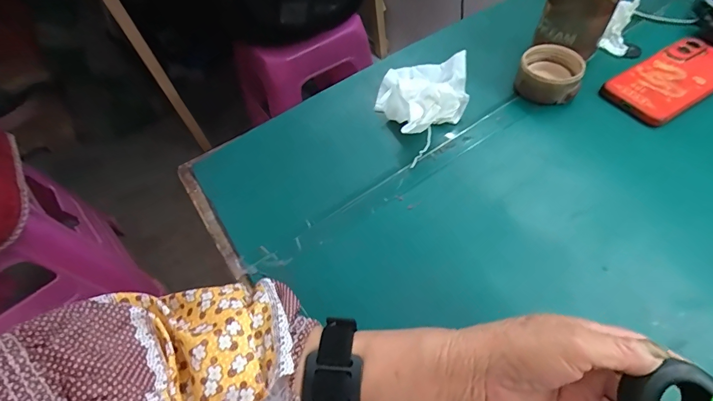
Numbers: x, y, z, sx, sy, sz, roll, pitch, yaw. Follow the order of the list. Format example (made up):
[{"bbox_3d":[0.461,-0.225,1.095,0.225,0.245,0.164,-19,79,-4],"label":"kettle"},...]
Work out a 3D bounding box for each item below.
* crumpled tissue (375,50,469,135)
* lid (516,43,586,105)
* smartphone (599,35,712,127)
[{"bbox_3d":[0.081,-0.131,0.443,0.113,0.034,0.100,-28,59,-14],"label":"crumpled tissue"},{"bbox_3d":[0.224,-0.143,0.439,0.067,0.035,0.069,-2,56,3],"label":"lid"},{"bbox_3d":[0.371,-0.143,0.442,0.166,0.010,0.077,-28,59,-14],"label":"smartphone"}]

